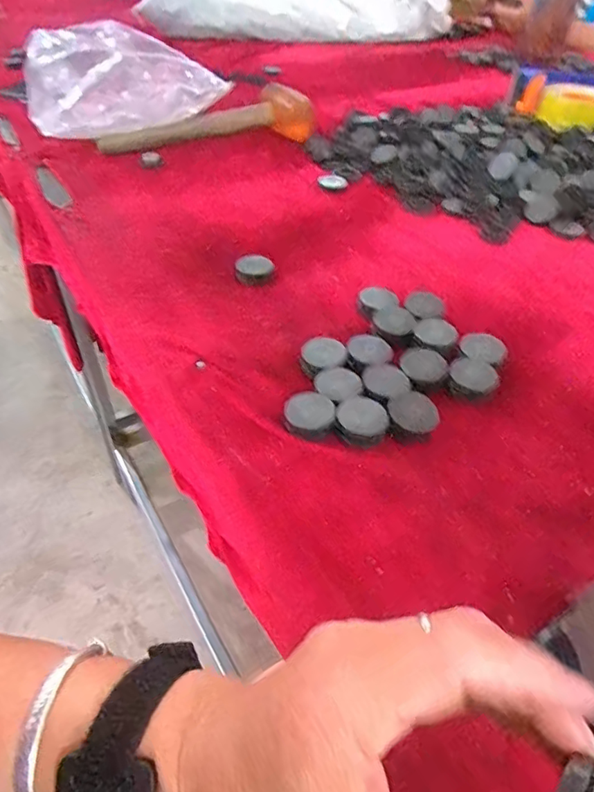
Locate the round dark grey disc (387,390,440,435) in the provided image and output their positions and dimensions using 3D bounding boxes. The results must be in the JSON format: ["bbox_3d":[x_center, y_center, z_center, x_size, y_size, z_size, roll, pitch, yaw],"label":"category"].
[{"bbox_3d":[0.079,0.010,0.358,0.034,0.004,0.034,1,44,-1],"label":"round dark grey disc"}]

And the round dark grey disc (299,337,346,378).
[{"bbox_3d":[0.019,-0.029,0.399,0.035,0.011,0.032,1,44,-1],"label":"round dark grey disc"}]

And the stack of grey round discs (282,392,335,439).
[{"bbox_3d":[0.008,0.010,0.356,0.033,0.009,0.036,1,44,0],"label":"stack of grey round discs"}]

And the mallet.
[{"bbox_3d":[-0.122,-0.374,0.739,0.292,0.047,0.079,-10,45,-11],"label":"mallet"}]

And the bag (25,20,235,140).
[{"bbox_3d":[-0.223,-0.411,0.706,0.248,0.104,0.150,-14,47,-16],"label":"bag"}]

